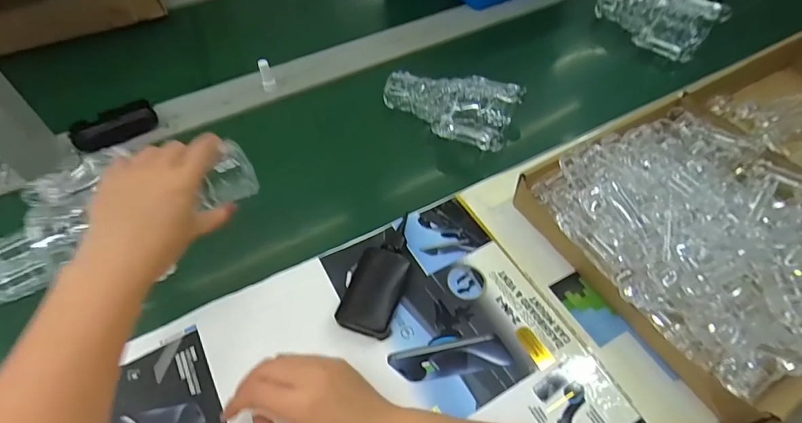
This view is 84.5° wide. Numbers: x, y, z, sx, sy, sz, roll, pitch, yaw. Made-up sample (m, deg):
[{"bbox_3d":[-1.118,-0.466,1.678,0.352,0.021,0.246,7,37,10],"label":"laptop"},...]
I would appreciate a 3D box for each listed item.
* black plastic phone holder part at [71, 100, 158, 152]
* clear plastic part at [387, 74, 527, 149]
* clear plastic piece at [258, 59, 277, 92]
[{"bbox_3d":[-0.425,-0.131,0.655,0.111,0.032,0.040,-31,58,-21],"label":"black plastic phone holder part"},{"bbox_3d":[0.065,-0.148,0.624,0.183,0.060,0.119,18,54,14],"label":"clear plastic part"},{"bbox_3d":[-0.207,-0.210,0.680,0.020,0.047,0.016,-18,50,-9],"label":"clear plastic piece"}]

